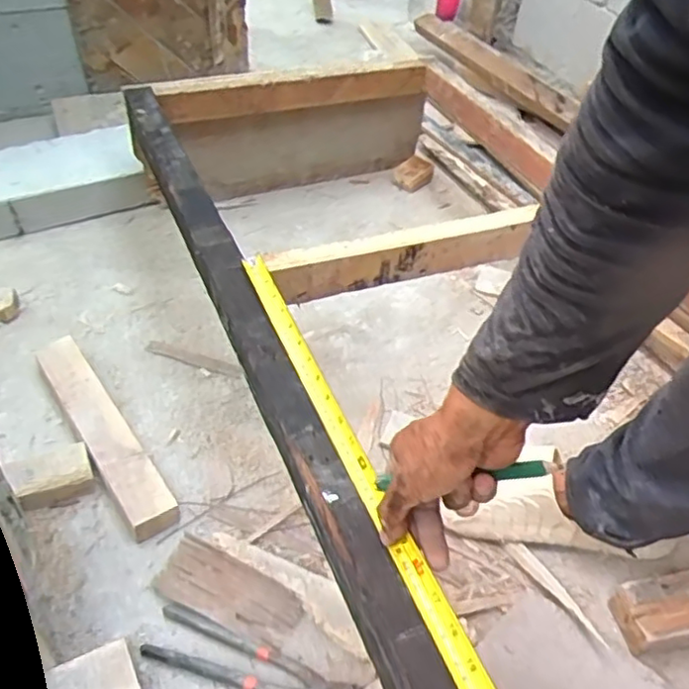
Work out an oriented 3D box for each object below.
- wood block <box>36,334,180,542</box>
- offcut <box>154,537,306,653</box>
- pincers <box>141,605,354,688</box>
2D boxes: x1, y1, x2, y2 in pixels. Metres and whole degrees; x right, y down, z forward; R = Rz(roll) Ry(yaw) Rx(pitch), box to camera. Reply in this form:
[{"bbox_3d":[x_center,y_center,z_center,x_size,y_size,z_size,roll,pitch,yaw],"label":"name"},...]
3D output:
[{"bbox_3d":[-0.324,0.114,0.877,0.062,0.040,0.354,-25,52,-27],"label":"wood block"},{"bbox_3d":[-0.131,0.278,0.732,0.161,0.014,0.072,22,47,17],"label":"offcut"},{"bbox_3d":[-0.100,0.332,0.670,0.220,0.016,0.055,18,46,13],"label":"pincers"}]

